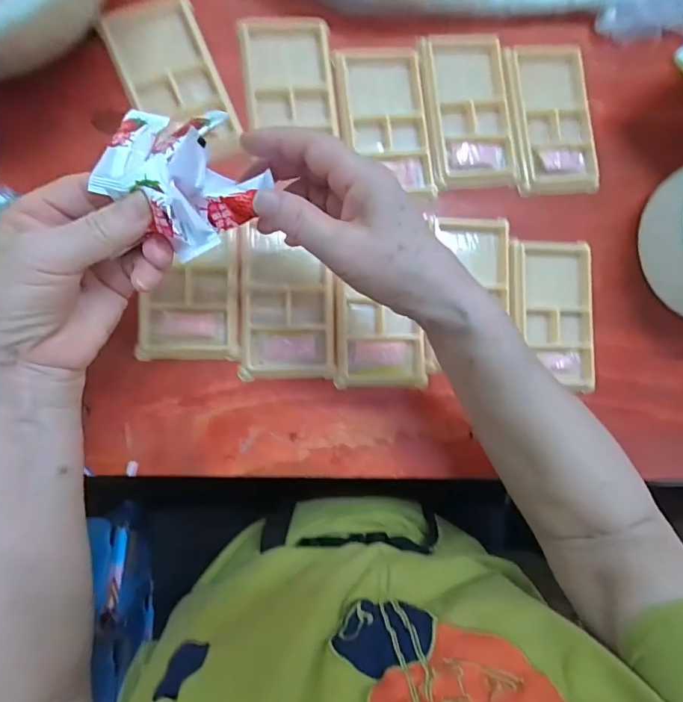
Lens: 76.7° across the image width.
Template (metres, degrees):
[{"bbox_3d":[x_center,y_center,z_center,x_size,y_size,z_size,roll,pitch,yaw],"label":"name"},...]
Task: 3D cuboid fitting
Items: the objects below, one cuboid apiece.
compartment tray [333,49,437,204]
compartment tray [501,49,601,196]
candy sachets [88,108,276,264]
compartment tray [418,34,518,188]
[{"bbox_3d":[0.038,-0.204,0.385,0.077,0.018,0.135,-7,90,-8],"label":"compartment tray"},{"bbox_3d":[0.195,-0.221,0.407,0.080,0.019,0.144,-6,90,-8],"label":"compartment tray"},{"bbox_3d":[-0.089,-0.099,0.235,0.077,0.046,0.068,40,85,-6],"label":"candy sachets"},{"bbox_3d":[0.114,-0.224,0.399,0.078,0.020,0.144,-8,91,-8],"label":"compartment tray"}]

